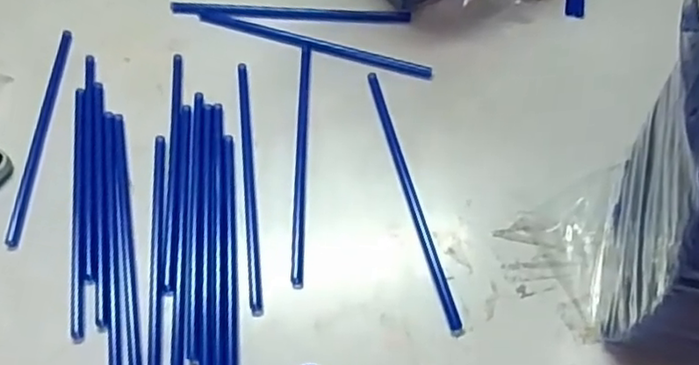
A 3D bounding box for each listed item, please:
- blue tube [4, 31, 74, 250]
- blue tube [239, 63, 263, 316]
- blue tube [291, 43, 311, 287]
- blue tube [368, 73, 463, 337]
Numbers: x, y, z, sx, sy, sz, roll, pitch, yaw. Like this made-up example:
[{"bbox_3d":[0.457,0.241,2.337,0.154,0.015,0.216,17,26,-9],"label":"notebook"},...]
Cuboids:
[{"bbox_3d":[-0.275,-0.050,0.577,0.012,0.009,0.247,-6,54,1],"label":"blue tube"},{"bbox_3d":[-0.083,-0.007,0.526,0.010,0.005,0.249,-9,54,-1],"label":"blue tube"},{"bbox_3d":[-0.039,-0.026,0.536,0.009,0.005,0.245,-3,54,3],"label":"blue tube"},{"bbox_3d":[0.045,0.004,0.502,0.009,0.005,0.248,-13,54,-4],"label":"blue tube"}]

